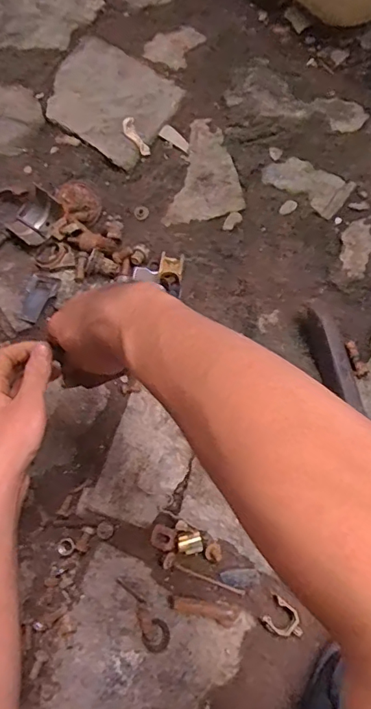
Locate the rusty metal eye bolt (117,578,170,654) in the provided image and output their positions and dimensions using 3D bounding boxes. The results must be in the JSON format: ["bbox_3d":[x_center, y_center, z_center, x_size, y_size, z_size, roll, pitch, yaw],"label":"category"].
[{"bbox_3d":[-0.040,0.253,0.487,0.026,0.008,0.075,-28,76,-6],"label":"rusty metal eye bolt"}]

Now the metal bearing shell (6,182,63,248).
[{"bbox_3d":[-0.188,-0.171,0.624,0.056,0.021,0.062,37,79,10],"label":"metal bearing shell"}]

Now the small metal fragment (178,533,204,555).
[{"bbox_3d":[0.005,0.192,0.503,0.025,0.011,0.020,-7,75,-1],"label":"small metal fragment"}]

